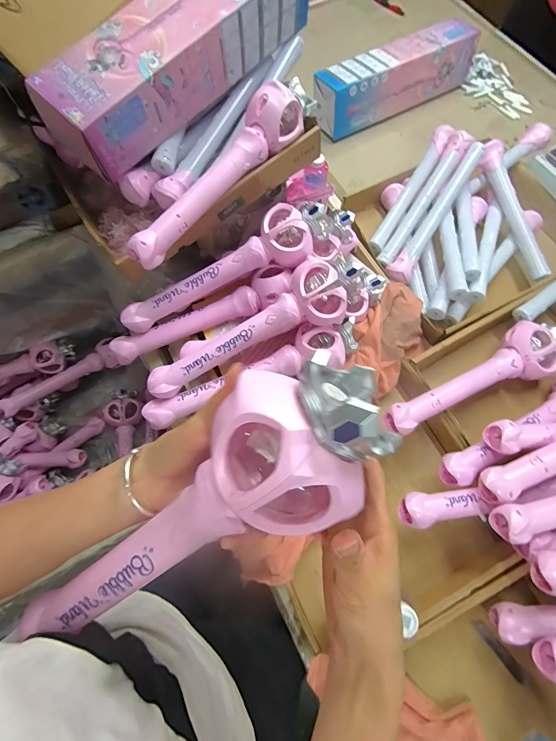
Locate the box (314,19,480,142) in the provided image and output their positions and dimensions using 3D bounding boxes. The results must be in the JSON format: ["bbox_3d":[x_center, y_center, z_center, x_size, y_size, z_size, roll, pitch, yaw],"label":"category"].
[{"bbox_3d":[0.285,-0.707,0.898,0.425,0.119,0.097,-29,71,-10],"label":"box"}]

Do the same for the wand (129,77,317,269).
[{"bbox_3d":[-0.087,-0.288,0.523,0.065,0.077,0.339,42,75,15],"label":"wand"}]

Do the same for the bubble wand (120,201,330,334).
[{"bbox_3d":[-0.090,-0.169,0.599,0.361,0.096,0.086,-20,70,-6],"label":"bubble wand"}]

